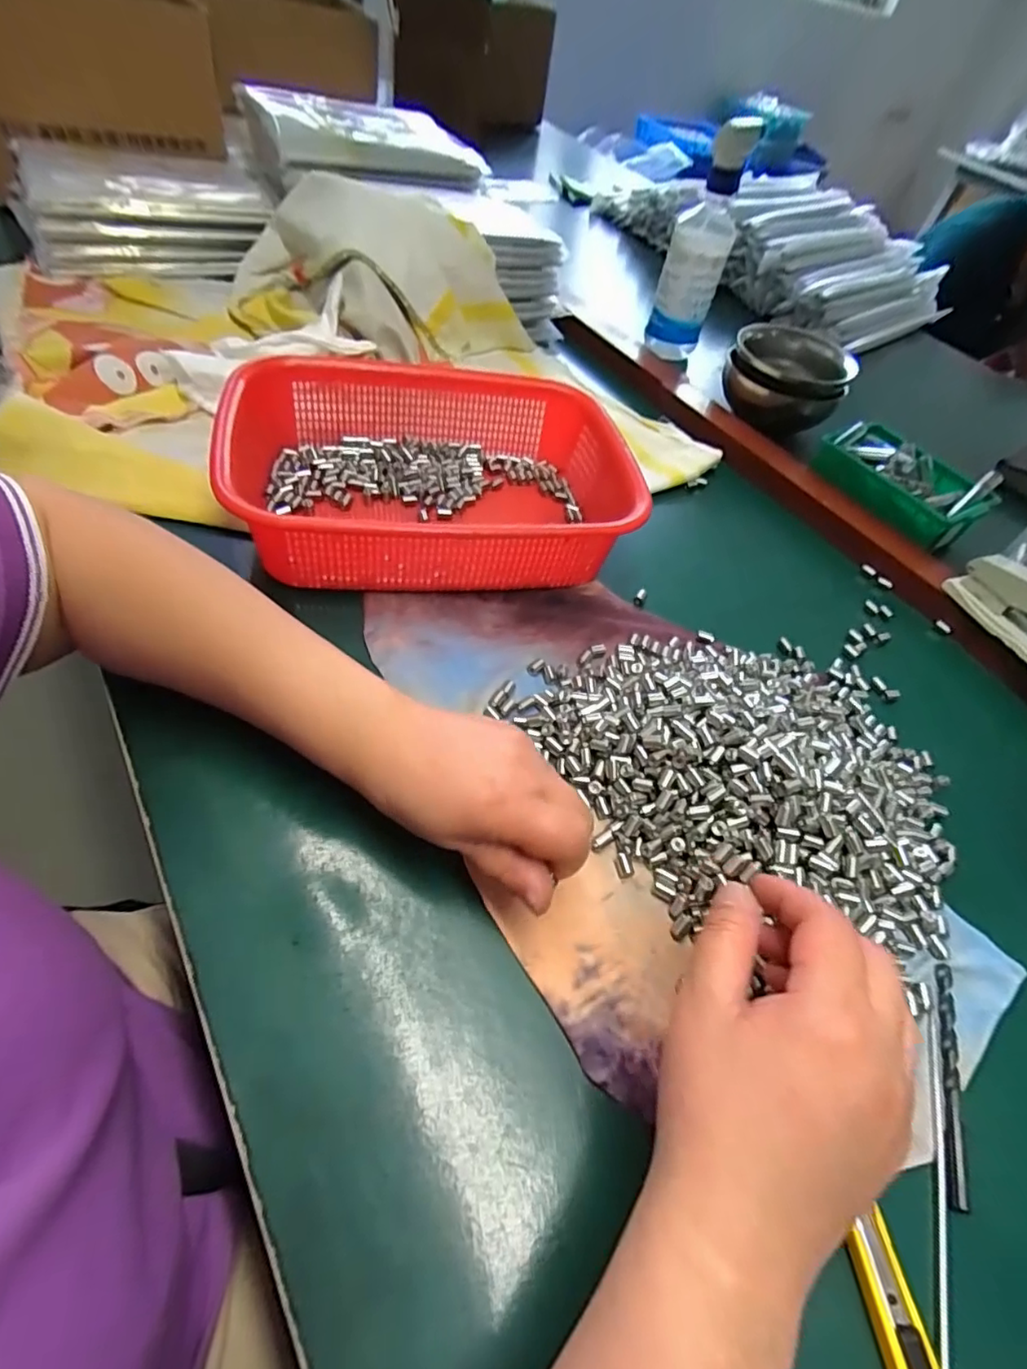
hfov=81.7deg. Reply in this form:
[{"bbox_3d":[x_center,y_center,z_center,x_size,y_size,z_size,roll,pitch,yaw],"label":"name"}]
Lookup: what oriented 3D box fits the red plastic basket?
[{"bbox_3d":[-0.059,-0.153,0.448,0.274,0.087,0.211,-4,53,-15],"label":"red plastic basket"}]

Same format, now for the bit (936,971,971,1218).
[{"bbox_3d":[0.205,0.183,0.278,0.008,0.009,0.103,23,52,7],"label":"bit"}]

